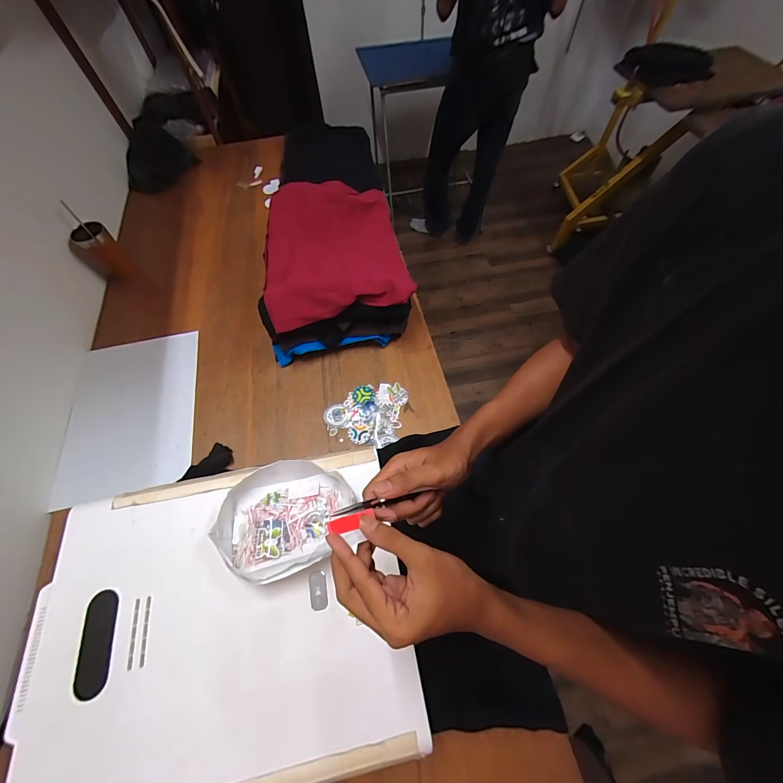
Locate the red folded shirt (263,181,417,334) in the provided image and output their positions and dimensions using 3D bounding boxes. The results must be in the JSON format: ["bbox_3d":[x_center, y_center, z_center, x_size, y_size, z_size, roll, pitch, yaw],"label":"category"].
[{"bbox_3d":[-0.151,-0.390,0.864,0.334,0.062,0.488,-10,62,-4],"label":"red folded shirt"}]

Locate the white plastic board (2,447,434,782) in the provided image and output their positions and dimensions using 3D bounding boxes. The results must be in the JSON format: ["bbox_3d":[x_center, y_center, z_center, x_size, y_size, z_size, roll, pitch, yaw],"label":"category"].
[{"bbox_3d":[-0.240,0.313,0.467,0.496,0.027,0.396,-12,62,-4],"label":"white plastic board"}]

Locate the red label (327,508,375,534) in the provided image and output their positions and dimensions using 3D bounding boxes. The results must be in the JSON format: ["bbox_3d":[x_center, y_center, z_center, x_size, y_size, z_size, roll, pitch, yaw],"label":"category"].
[{"bbox_3d":[-0.036,0.120,0.307,0.044,0.005,0.014,-13,60,-29],"label":"red label"}]

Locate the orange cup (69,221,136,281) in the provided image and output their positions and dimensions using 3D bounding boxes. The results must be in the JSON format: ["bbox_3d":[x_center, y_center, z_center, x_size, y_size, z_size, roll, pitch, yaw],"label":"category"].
[{"bbox_3d":[-0.806,-0.388,0.931,0.096,0.128,0.085,-10,62,-3],"label":"orange cup"}]

